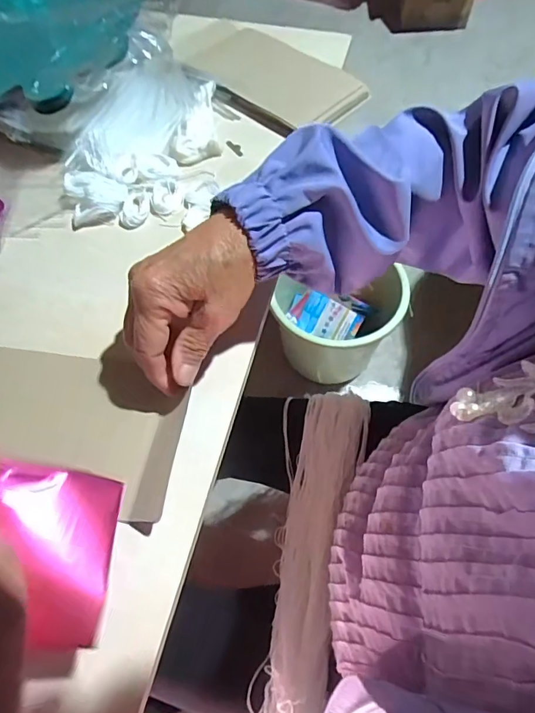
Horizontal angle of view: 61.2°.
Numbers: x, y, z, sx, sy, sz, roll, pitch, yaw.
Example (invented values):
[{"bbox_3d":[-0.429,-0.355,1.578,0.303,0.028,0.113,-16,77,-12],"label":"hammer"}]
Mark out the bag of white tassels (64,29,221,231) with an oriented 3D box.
[{"bbox_3d":[-0.125,-0.226,0.451,0.154,0.060,0.216,0,63,2],"label":"bag of white tassels"}]

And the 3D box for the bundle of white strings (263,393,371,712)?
[{"bbox_3d":[0.054,0.219,0.507,0.073,0.054,0.387,10,64,7],"label":"bundle of white strings"}]

